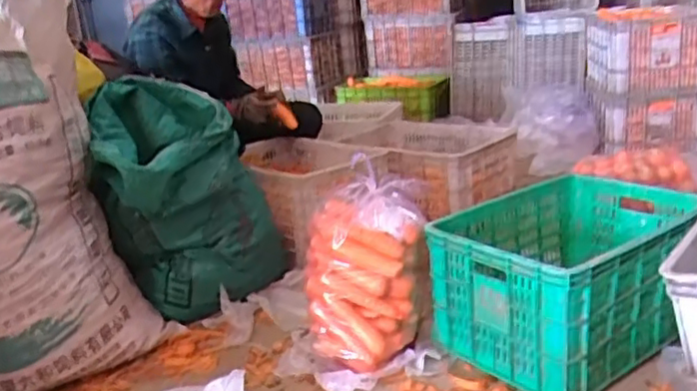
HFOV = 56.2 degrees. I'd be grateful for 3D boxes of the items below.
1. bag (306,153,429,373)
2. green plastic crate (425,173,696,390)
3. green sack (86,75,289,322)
[{"bbox_3d":[0.036,0.158,1.307,0.242,0.324,0.233,-3,17,8],"label":"bag"},{"bbox_3d":[0.456,0.146,1.316,0.516,0.239,0.353,-16,20,-31],"label":"green plastic crate"},{"bbox_3d":[-0.367,0.001,1.535,0.397,0.481,0.365,-11,18,-16],"label":"green sack"}]

